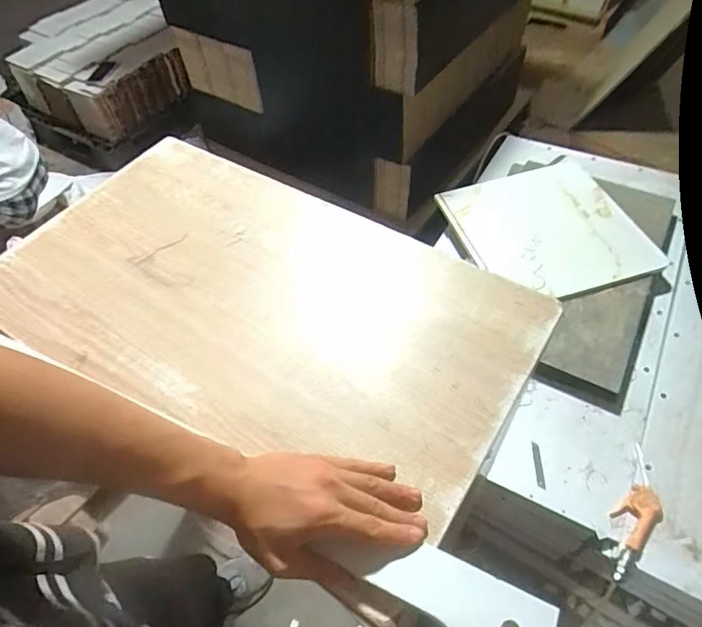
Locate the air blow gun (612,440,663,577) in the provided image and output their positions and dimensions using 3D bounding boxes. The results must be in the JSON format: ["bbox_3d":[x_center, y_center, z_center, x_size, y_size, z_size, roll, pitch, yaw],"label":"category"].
[{"bbox_3d":[0.551,0.381,0.947,0.077,0.024,0.264,28,60,22],"label":"air blow gun"}]

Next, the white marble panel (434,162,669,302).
[{"bbox_3d":[0.540,-0.228,1.342,0.450,0.032,0.452,-18,60,-10],"label":"white marble panel"}]

